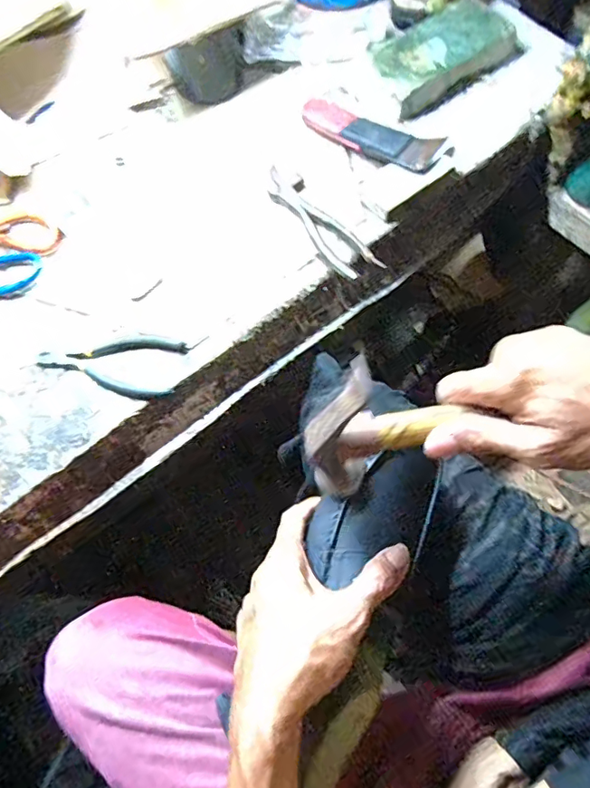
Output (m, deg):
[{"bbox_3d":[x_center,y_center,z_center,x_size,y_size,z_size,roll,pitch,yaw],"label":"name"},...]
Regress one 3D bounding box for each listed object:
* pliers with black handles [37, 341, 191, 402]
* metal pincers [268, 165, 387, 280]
[{"bbox_3d":[-0.189,-0.028,0.512,0.150,0.012,0.066,4,67,4],"label":"pliers with black handles"},{"bbox_3d":[0.021,-0.190,0.560,0.043,0.017,0.181,-34,70,-12],"label":"metal pincers"}]

